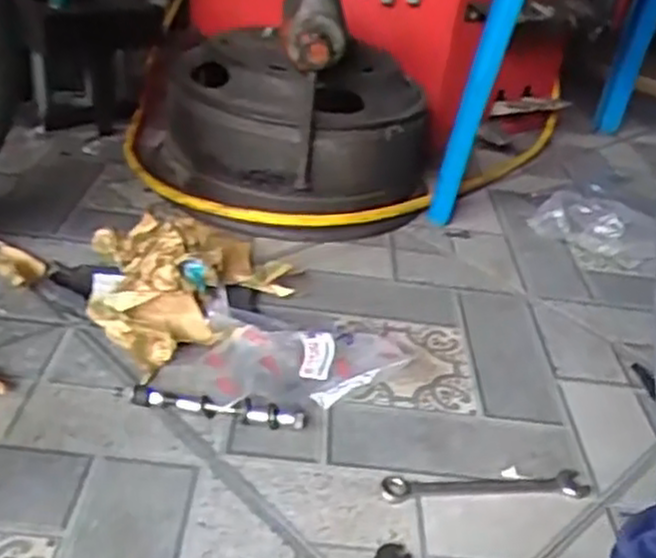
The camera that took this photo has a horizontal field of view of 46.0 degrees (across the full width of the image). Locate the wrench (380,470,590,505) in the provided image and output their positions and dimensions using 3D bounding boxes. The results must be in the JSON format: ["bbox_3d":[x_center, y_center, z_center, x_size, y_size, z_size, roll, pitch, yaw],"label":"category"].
[{"bbox_3d":[0.141,0.185,0.690,0.192,0.007,0.029,0,31,-12],"label":"wrench"}]

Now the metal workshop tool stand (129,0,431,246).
[{"bbox_3d":[-0.057,-0.302,1.125,0.418,0.347,0.394,-1,32,-14],"label":"metal workshop tool stand"}]

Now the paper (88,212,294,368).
[{"bbox_3d":[-0.161,0.009,0.841,0.229,0.077,0.190,6,31,-3],"label":"paper"}]

